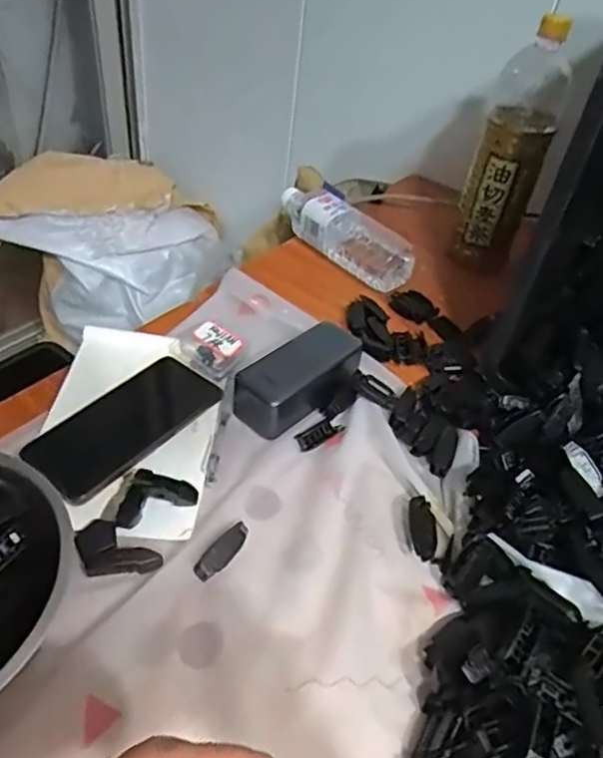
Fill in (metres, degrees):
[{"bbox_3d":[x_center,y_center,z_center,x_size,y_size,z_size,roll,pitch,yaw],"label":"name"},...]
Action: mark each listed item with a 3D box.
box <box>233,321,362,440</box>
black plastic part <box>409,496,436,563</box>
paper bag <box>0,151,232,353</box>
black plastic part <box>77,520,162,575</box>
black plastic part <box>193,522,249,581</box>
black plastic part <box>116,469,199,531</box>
[{"bbox_3d":[-0.002,-0.003,0.581,0.123,0.048,0.059,-29,55,-32],"label":"box"},{"bbox_3d":[0.098,0.120,0.491,0.019,0.006,0.049,-2,68,-4],"label":"black plastic part"},{"bbox_3d":[-0.411,-0.254,1.236,0.493,0.322,0.210,-1,44,-9],"label":"paper bag"},{"bbox_3d":[-0.141,0.131,0.453,0.067,0.008,0.038,27,47,20],"label":"black plastic part"},{"bbox_3d":[-0.060,0.131,0.465,0.018,0.014,0.052,30,48,22],"label":"black plastic part"},{"bbox_3d":[-0.121,0.092,0.494,0.065,0.018,0.040,-17,48,-24],"label":"black plastic part"}]

